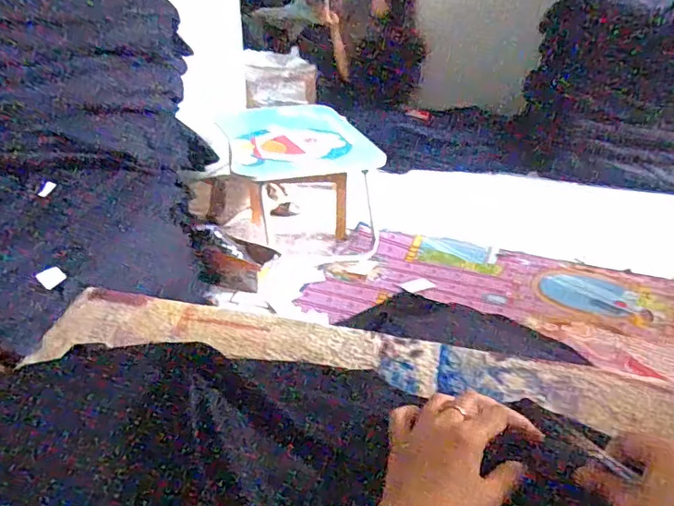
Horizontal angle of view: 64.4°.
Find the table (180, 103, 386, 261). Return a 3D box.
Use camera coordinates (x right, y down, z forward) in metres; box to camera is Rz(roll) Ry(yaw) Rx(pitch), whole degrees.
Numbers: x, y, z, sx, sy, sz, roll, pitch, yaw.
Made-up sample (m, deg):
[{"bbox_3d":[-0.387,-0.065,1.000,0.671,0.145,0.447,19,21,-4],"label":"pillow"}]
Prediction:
[{"bbox_3d":[-0.123,-0.220,1.561,0.379,0.279,0.594,-11,31,-19],"label":"table"}]

